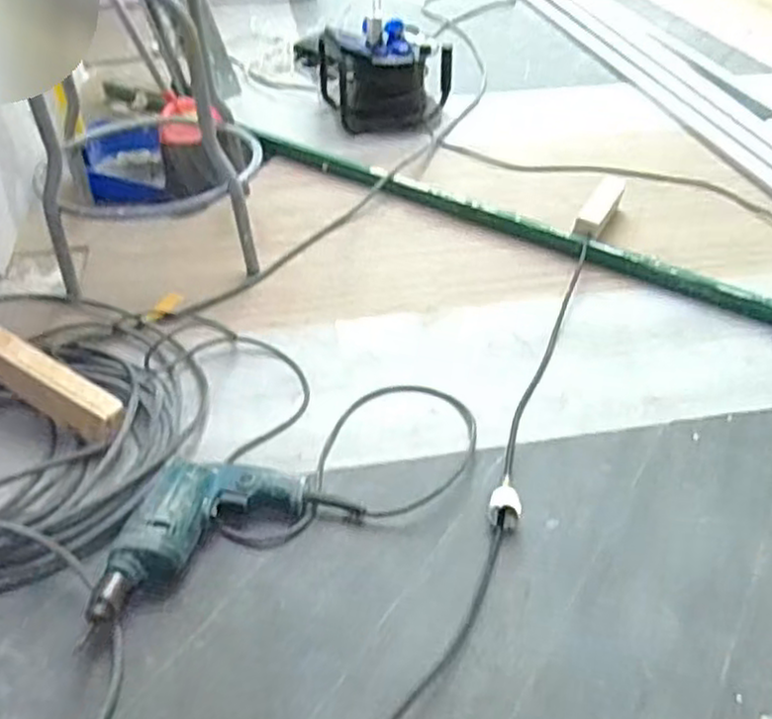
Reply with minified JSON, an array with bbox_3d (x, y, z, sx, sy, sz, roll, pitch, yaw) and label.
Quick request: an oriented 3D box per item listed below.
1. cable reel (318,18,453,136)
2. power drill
[{"bbox_3d":[-0.006,-0.653,1.680,0.315,0.184,0.244,1,41,2],"label":"cable reel"},{"bbox_3d":[-0.196,0.202,0.781,0.172,0.053,0.232,7,42,8],"label":"power drill"}]

